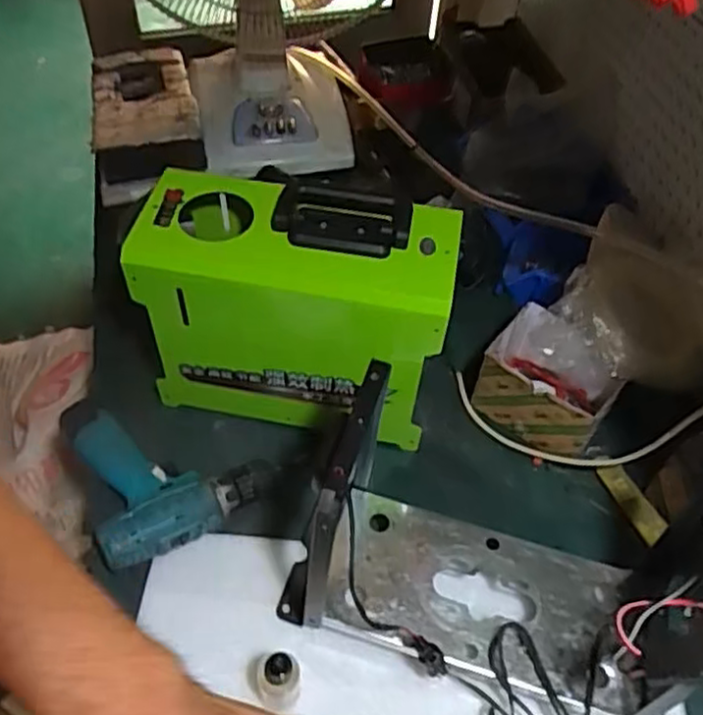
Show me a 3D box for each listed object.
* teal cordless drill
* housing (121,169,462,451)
[{"bbox_3d":[-0.199,0.104,0.749,0.176,0.051,0.195,-24,57,-21],"label":"teal cordless drill"},{"bbox_3d":[-0.053,-0.051,0.740,0.295,0.231,0.153,13,52,6],"label":"housing"}]

